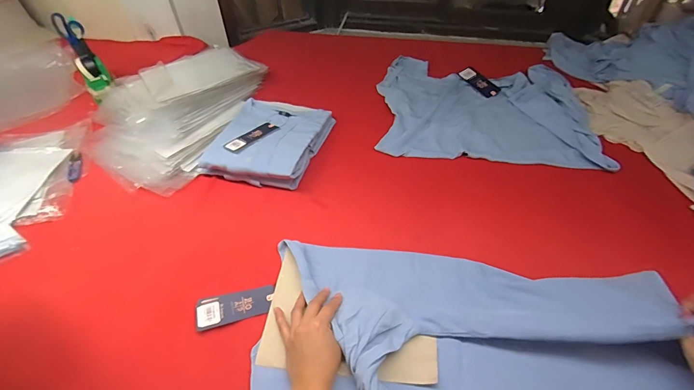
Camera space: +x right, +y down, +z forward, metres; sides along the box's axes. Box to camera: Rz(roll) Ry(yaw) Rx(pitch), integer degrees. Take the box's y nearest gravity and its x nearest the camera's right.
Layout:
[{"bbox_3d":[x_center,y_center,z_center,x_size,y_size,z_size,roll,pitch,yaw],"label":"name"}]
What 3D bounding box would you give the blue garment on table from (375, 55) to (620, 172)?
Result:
[{"bbox_3d":[0.313,-0.227,0.849,0.444,0.023,0.395,6,49,7],"label":"blue garment on table"}]

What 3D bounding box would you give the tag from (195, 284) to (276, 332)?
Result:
[{"bbox_3d":[-0.176,0.174,0.563,0.119,0.006,0.053,-11,50,-13],"label":"tag"}]

